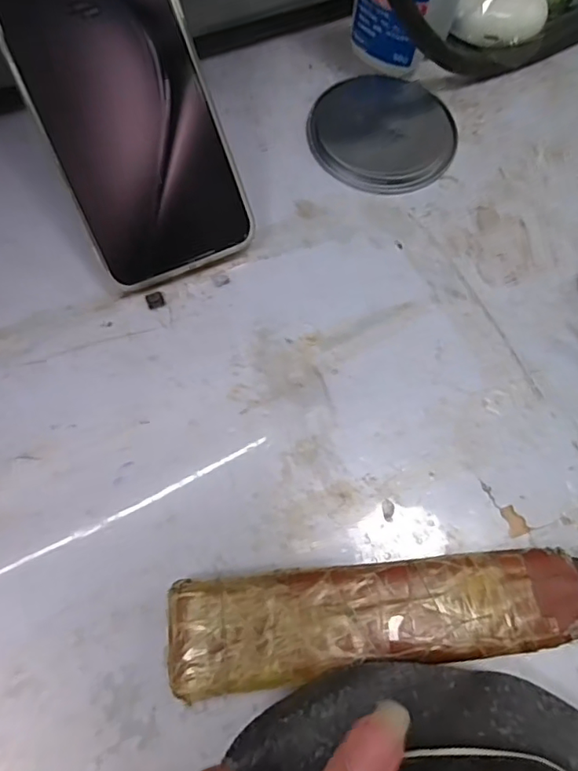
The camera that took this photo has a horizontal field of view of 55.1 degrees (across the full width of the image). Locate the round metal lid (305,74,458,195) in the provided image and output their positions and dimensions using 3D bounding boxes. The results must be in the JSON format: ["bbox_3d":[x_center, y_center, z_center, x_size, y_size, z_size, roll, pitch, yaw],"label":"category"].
[{"bbox_3d":[0.052,-0.143,0.308,0.080,0.005,0.080,1,70,-2],"label":"round metal lid"}]

